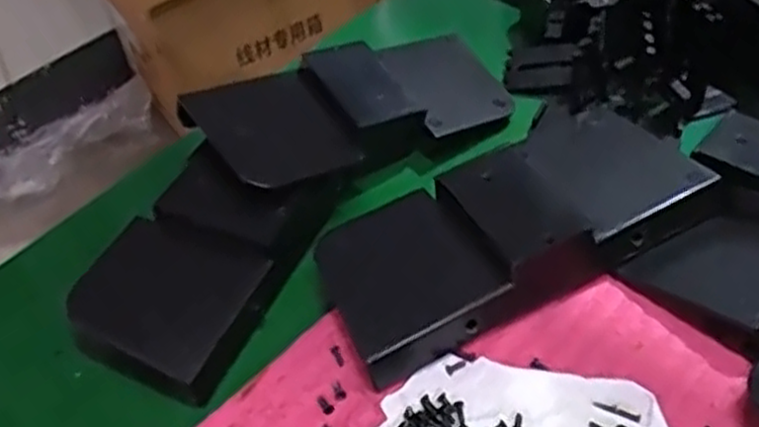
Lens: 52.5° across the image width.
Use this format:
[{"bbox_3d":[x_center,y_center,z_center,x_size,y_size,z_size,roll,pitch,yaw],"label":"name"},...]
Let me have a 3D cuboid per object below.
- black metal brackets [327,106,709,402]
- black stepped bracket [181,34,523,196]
[{"bbox_3d":[0.054,0.003,0.326,0.159,0.032,0.075,-26,48,-17],"label":"black metal brackets"},{"bbox_3d":[-0.009,-0.053,0.385,0.158,0.037,0.070,-26,49,-18],"label":"black stepped bracket"}]

